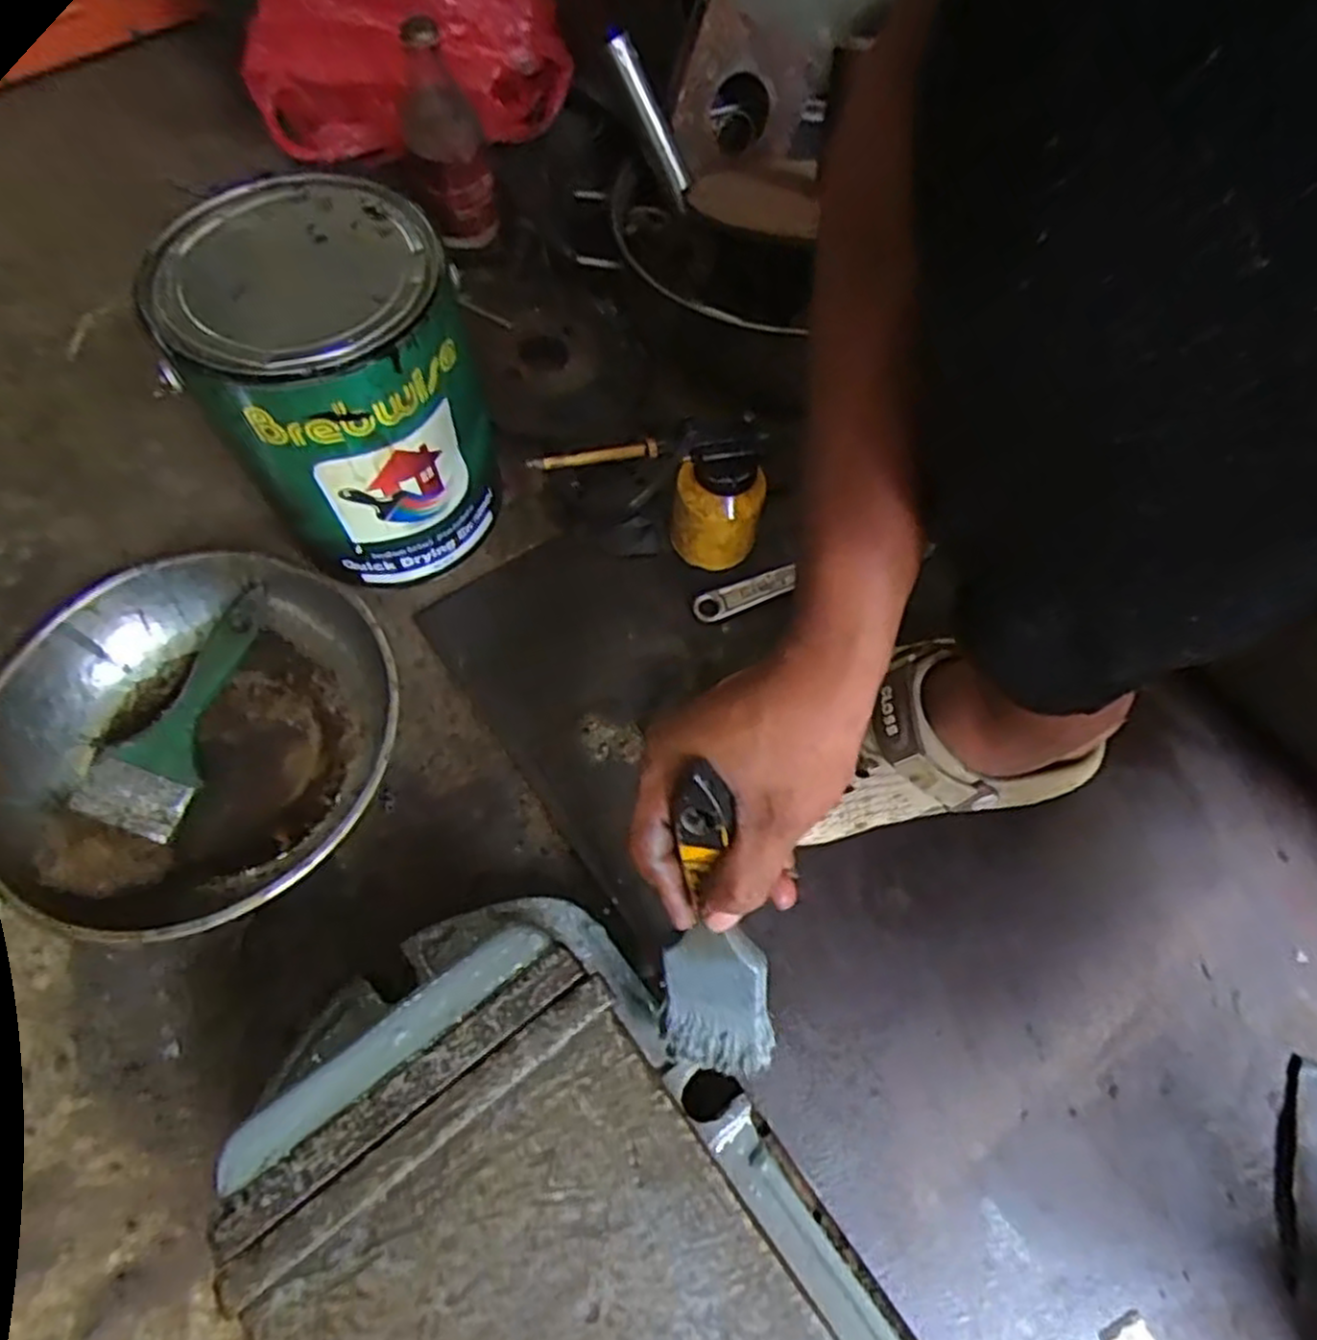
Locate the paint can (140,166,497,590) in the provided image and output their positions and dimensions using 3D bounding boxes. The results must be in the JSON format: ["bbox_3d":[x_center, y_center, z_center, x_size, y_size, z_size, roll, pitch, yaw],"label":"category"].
[{"bbox_3d":[-0.198,-0.181,0.514,0.159,0.198,0.170,-12,65,-6],"label":"paint can"}]

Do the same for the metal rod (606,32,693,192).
[{"bbox_3d":[-0.003,-0.419,0.587,0.017,0.124,0.015,-16,65,21],"label":"metal rod"}]

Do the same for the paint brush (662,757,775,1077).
[{"bbox_3d":[0.027,0.118,0.334,0.050,0.188,0.010,4,36,8],"label":"paint brush"}]

